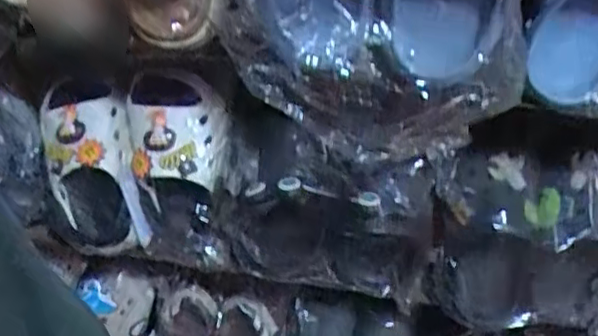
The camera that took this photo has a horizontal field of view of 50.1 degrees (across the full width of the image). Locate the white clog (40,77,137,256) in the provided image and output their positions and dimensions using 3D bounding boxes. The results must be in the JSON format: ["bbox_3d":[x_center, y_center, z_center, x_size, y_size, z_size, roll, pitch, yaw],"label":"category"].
[{"bbox_3d":[-0.199,0.000,0.604,0.073,0.170,0.070,-9,3,-17],"label":"white clog"}]

